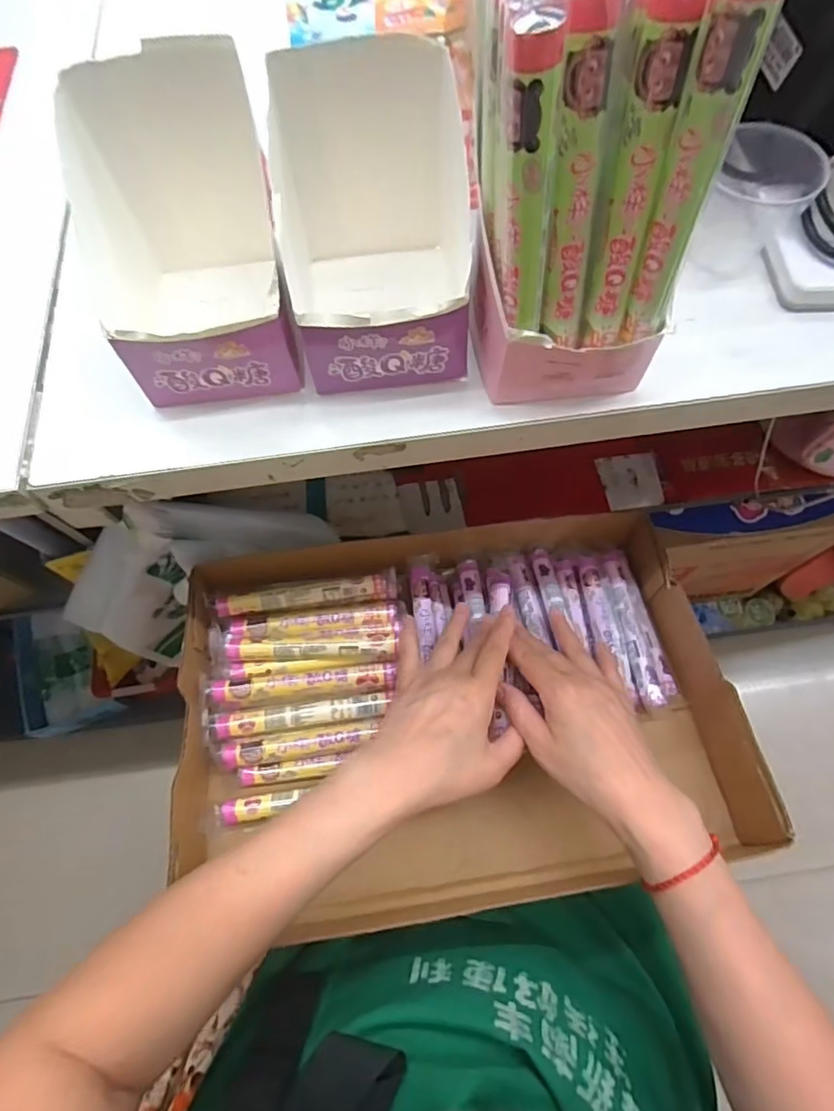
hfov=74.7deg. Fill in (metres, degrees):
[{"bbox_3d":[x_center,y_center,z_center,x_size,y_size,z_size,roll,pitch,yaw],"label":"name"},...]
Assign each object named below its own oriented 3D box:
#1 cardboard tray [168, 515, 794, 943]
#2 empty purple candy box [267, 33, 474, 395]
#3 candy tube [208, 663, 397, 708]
[{"bbox_3d":[0.032,0.116,0.438,0.409,0.075,0.290,-7,68,-2],"label":"cardboard tray"},{"bbox_3d":[-0.024,-0.155,0.271,0.084,0.096,0.113,-9,68,-3],"label":"empty purple candy box"},{"bbox_3d":[-0.089,0.104,0.434,0.140,0.028,0.022,-6,68,-1],"label":"candy tube"}]

